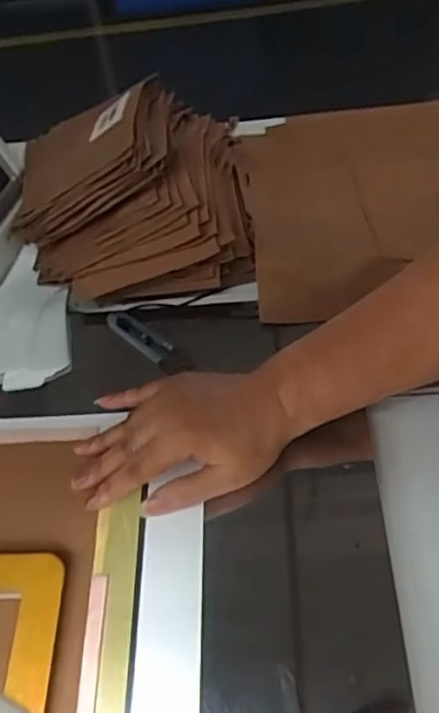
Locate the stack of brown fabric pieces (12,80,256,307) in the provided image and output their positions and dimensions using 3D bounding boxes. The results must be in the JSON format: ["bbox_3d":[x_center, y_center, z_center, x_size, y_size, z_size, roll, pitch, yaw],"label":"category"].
[{"bbox_3d":[-0.088,-0.178,0.598,0.218,0.100,0.244,-8,52,1],"label":"stack of brown fabric pieces"}]

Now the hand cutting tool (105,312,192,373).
[{"bbox_3d":[-0.066,-0.014,0.528,0.087,0.013,0.020,31,63,27],"label":"hand cutting tool"}]

